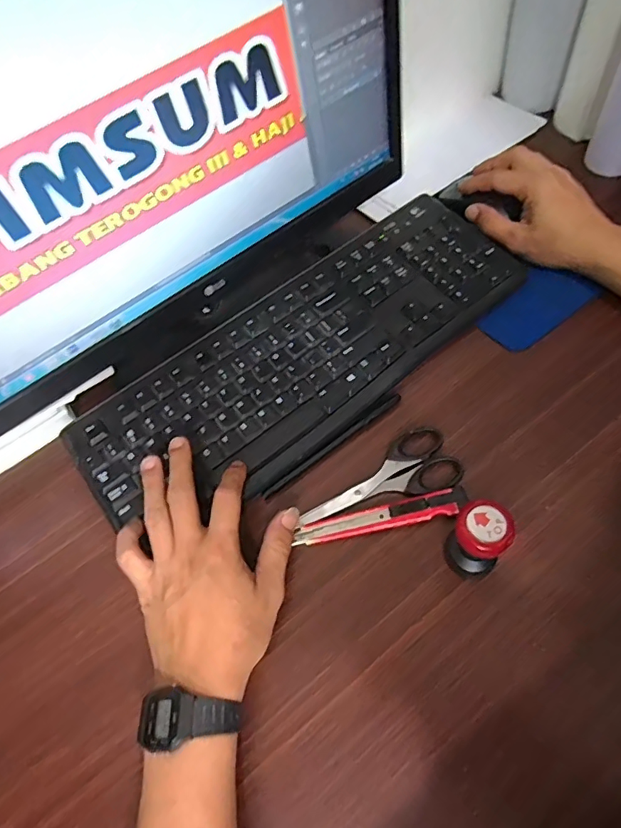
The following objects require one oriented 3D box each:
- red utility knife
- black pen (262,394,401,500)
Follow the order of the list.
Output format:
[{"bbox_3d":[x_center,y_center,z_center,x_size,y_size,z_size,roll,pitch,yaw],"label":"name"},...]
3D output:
[{"bbox_3d":[0.057,0.081,0.385,0.132,0.015,0.019,-13,66,-3],"label":"red utility knife"},{"bbox_3d":[0.021,0.026,0.427,0.148,0.007,0.007,-36,69,-12],"label":"black pen"}]

